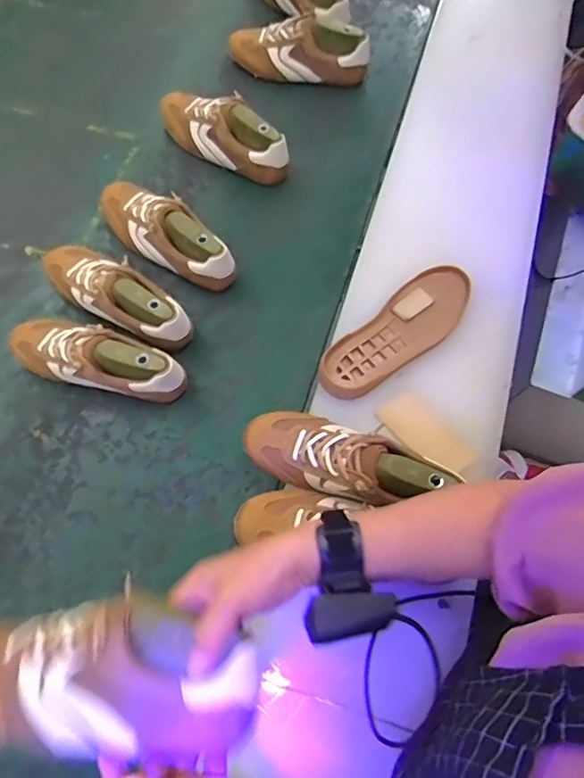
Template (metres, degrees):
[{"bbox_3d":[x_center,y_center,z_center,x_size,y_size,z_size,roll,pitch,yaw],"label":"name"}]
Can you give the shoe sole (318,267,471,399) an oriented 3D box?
[{"bbox_3d":[0.154,-0.081,0.704,0.244,0.036,0.090,-41,72,-16],"label":"shoe sole"}]

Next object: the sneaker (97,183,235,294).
[{"bbox_3d":[-0.196,-0.245,0.775,0.259,0.096,0.078,35,72,11],"label":"sneaker"}]

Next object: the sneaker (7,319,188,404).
[{"bbox_3d":[-0.274,-0.043,0.703,0.247,0.087,0.082,17,69,5],"label":"sneaker"}]

